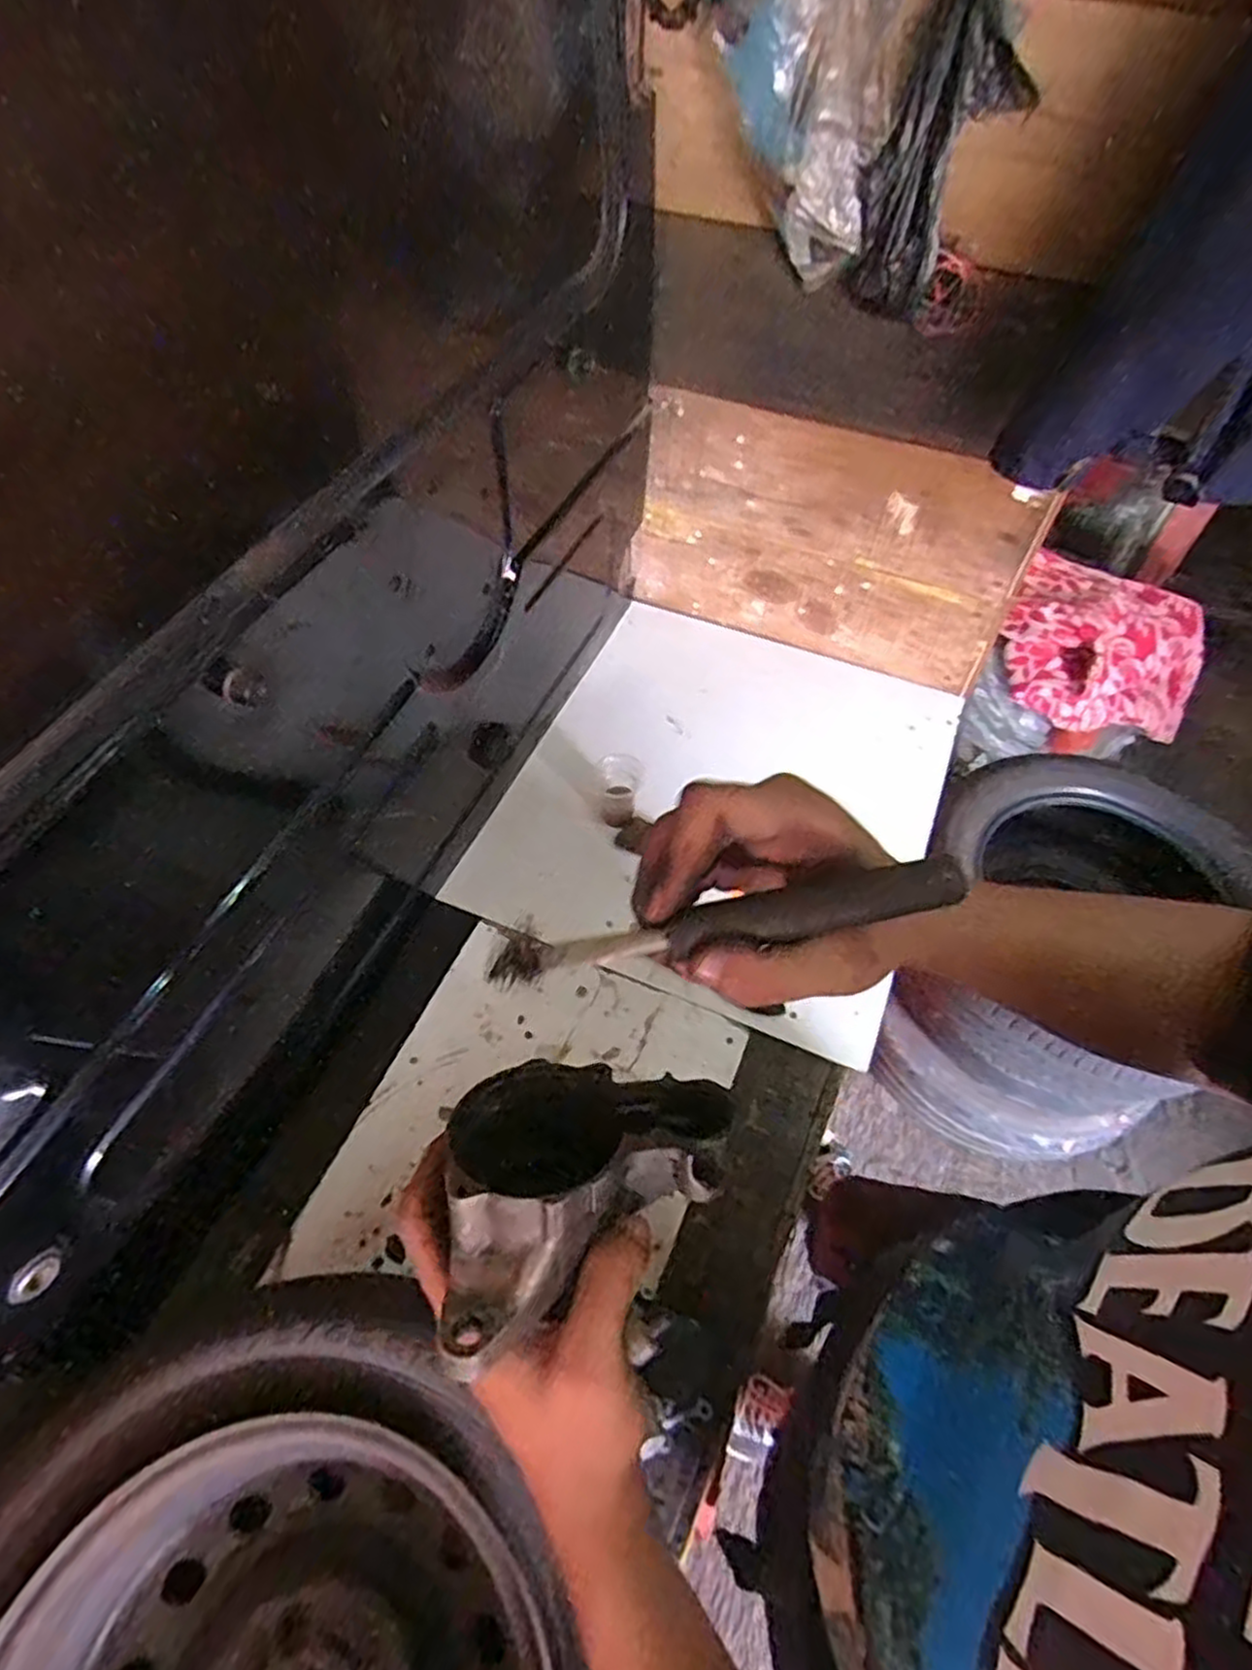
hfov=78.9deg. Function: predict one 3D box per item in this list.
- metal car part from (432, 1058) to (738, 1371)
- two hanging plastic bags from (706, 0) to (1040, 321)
[{"bbox_3d":[-0.021,0.129,0.300,0.124,0.054,0.076,-29,59,-17],"label":"metal car part"},{"bbox_3d":[0.218,-0.683,0.742,0.121,0.247,0.251,-38,62,-23],"label":"two hanging plastic bags"}]

